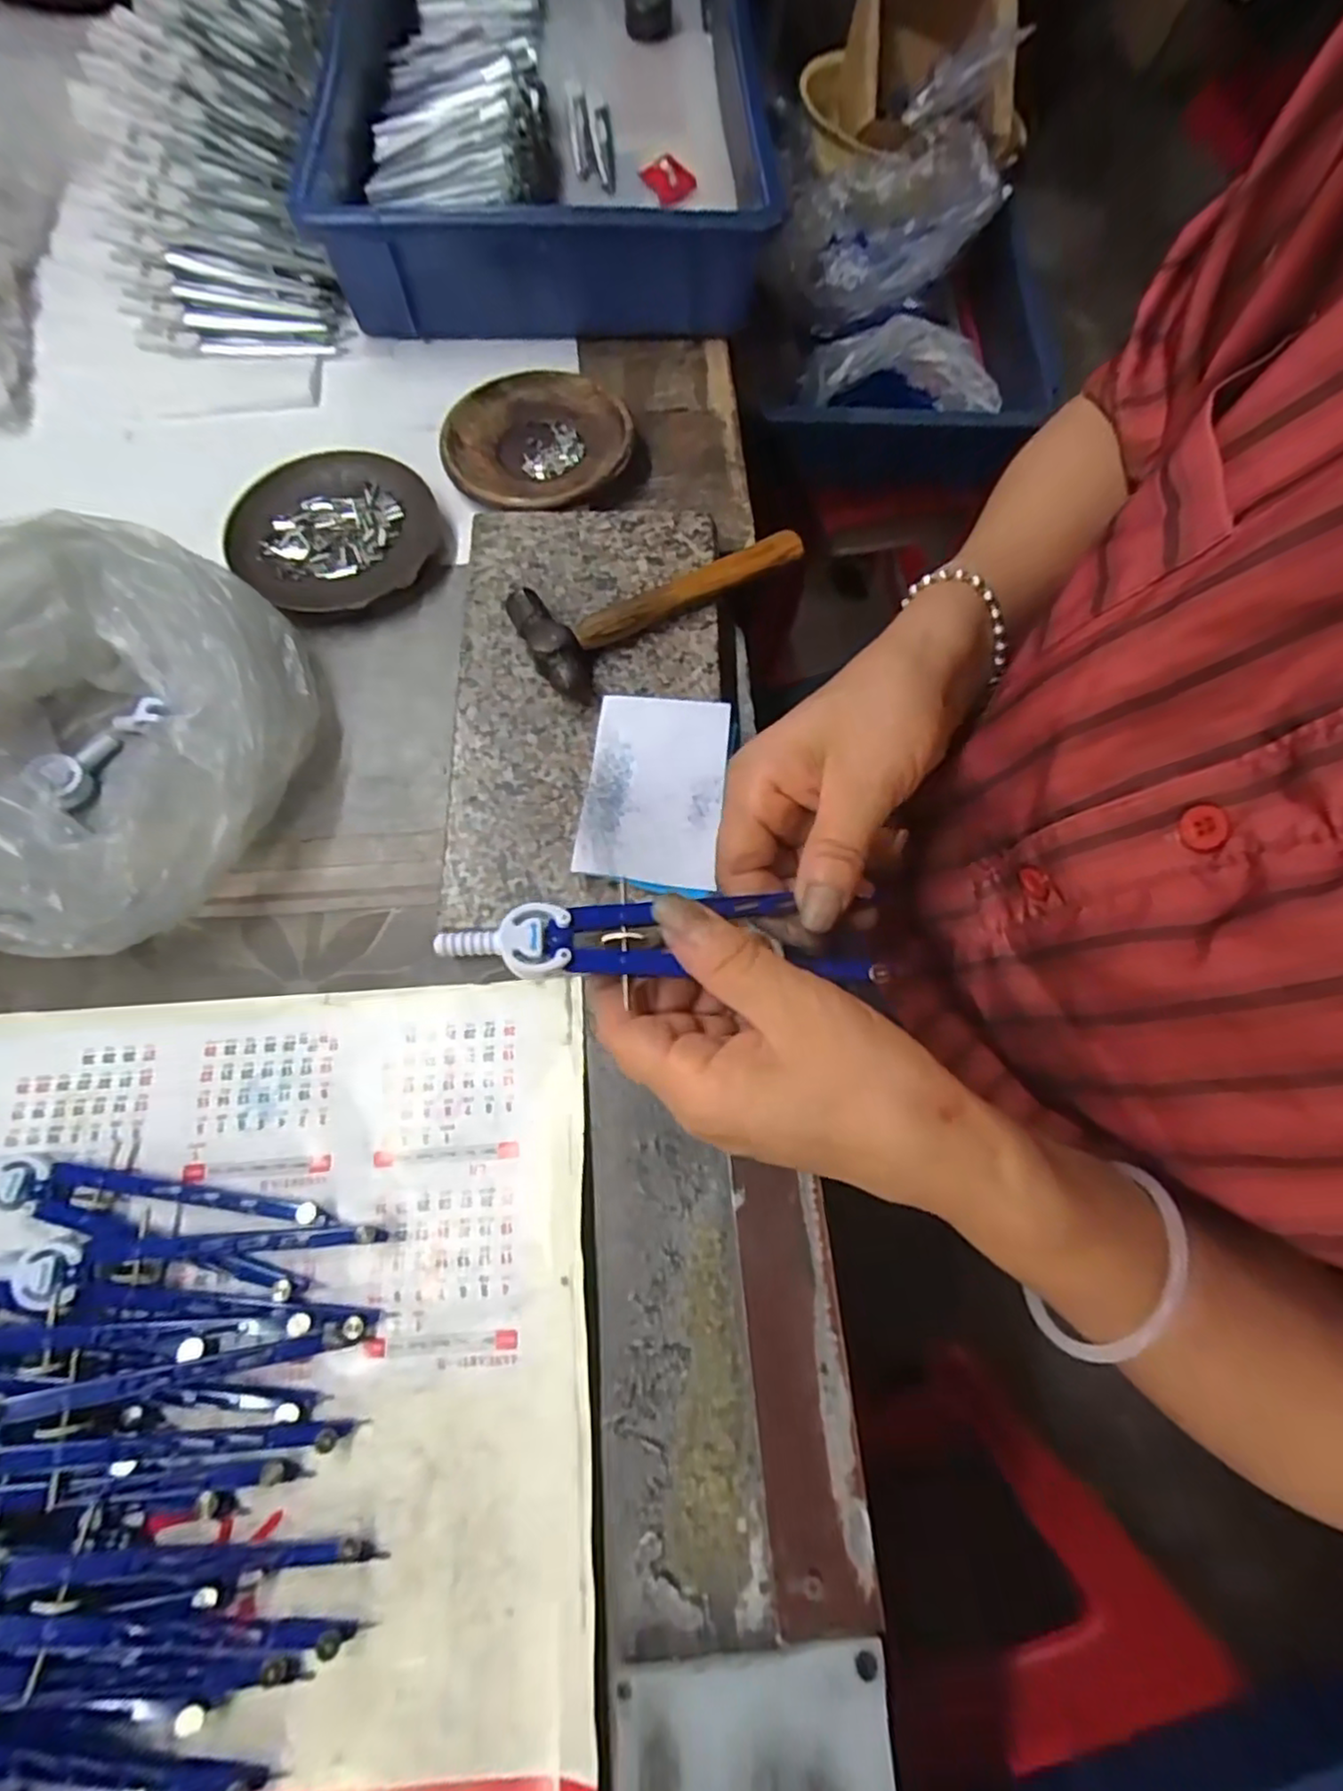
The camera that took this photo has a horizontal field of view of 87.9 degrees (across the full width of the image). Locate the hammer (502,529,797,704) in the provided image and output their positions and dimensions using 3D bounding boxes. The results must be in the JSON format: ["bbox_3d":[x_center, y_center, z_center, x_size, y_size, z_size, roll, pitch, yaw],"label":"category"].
[{"bbox_3d":[-0.006,-0.158,0.358,0.149,0.023,0.063,-32,75,-12],"label":"hammer"}]

